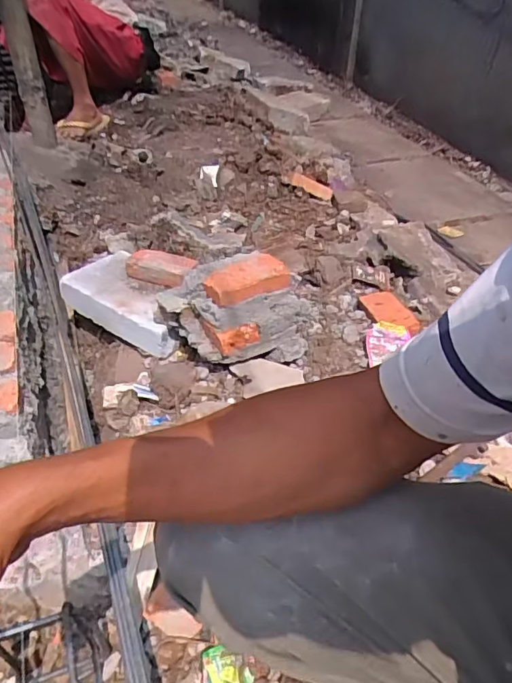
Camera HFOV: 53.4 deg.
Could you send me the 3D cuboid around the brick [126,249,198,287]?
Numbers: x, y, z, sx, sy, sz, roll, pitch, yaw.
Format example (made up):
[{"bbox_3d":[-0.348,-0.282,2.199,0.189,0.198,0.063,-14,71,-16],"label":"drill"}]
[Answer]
[{"bbox_3d":[-0.220,-0.169,1.174,0.156,0.047,0.080,12,42,12],"label":"brick"}]

